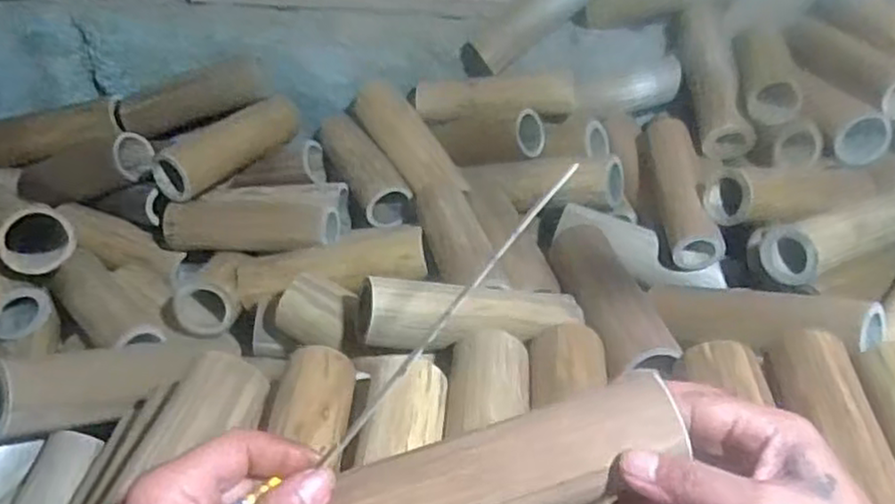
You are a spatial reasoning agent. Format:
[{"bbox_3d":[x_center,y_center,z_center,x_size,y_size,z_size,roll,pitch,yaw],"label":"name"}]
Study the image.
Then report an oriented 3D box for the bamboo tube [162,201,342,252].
[{"bbox_3d":[-0.204,-0.026,0.730,0.184,0.049,0.050,4,35,0],"label":"bamboo tube"}]

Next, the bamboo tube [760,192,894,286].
[{"bbox_3d":[0.360,-0.016,0.625,0.180,0.045,0.055,-14,39,-23],"label":"bamboo tube"}]

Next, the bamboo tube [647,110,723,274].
[{"bbox_3d":[0.231,-0.070,0.700,0.039,0.039,0.181,1,55,-3],"label":"bamboo tube"}]

